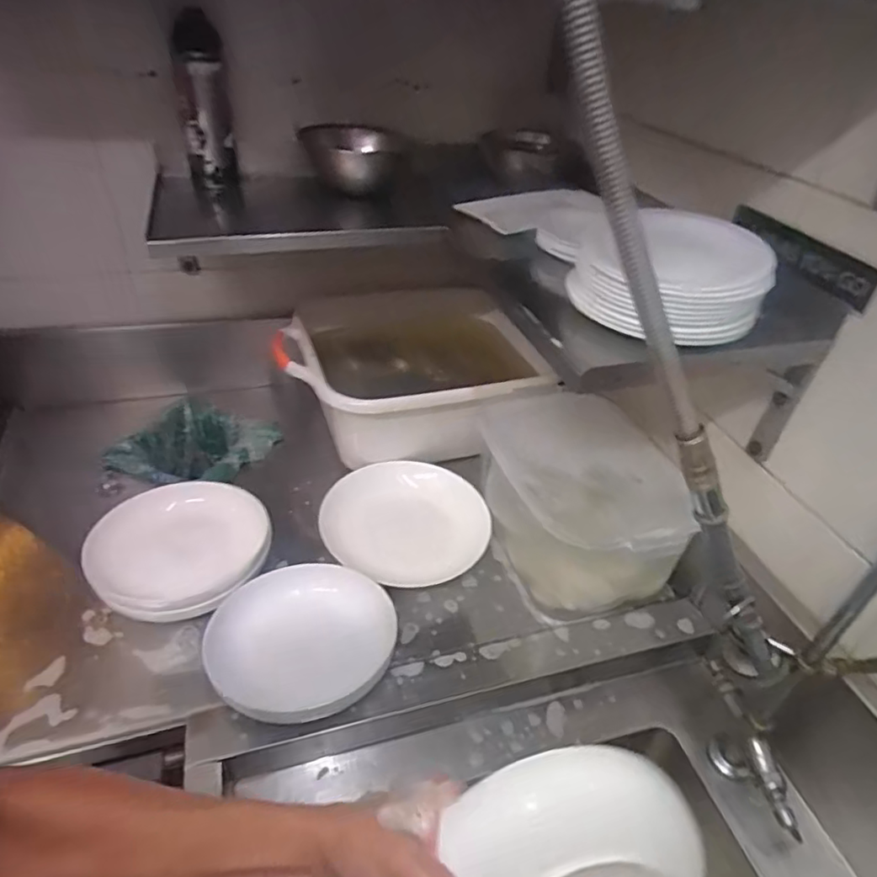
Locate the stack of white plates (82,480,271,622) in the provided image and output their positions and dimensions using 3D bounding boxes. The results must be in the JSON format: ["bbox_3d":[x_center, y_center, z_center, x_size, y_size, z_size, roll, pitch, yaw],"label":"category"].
[{"bbox_3d":[-0.338,0.135,0.779,0.211,0.035,0.208,-4,40,-14],"label":"stack of white plates"}]

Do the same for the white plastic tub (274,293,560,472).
[{"bbox_3d":[-0.038,-0.109,1.020,0.434,0.162,0.305,-4,40,-14],"label":"white plastic tub"}]

